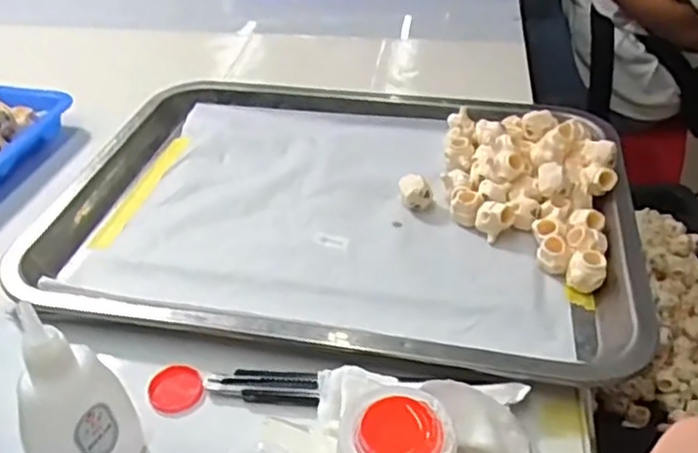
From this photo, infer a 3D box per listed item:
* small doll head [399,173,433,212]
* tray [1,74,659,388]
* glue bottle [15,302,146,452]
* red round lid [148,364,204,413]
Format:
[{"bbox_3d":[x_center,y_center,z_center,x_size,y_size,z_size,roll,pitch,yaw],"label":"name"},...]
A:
[{"bbox_3d":[0.042,-0.021,0.428,0.017,0.019,0.020,-7,39,-8],"label":"small doll head"},{"bbox_3d":[-0.007,-0.024,0.428,0.353,0.032,0.262,7,39,9],"label":"tray"},{"bbox_3d":[-0.113,0.068,0.268,0.042,0.093,0.027,-28,35,-31],"label":"glue bottle"},{"bbox_3d":[-0.084,0.078,0.324,0.025,0.004,0.025,0,38,0],"label":"red round lid"}]

